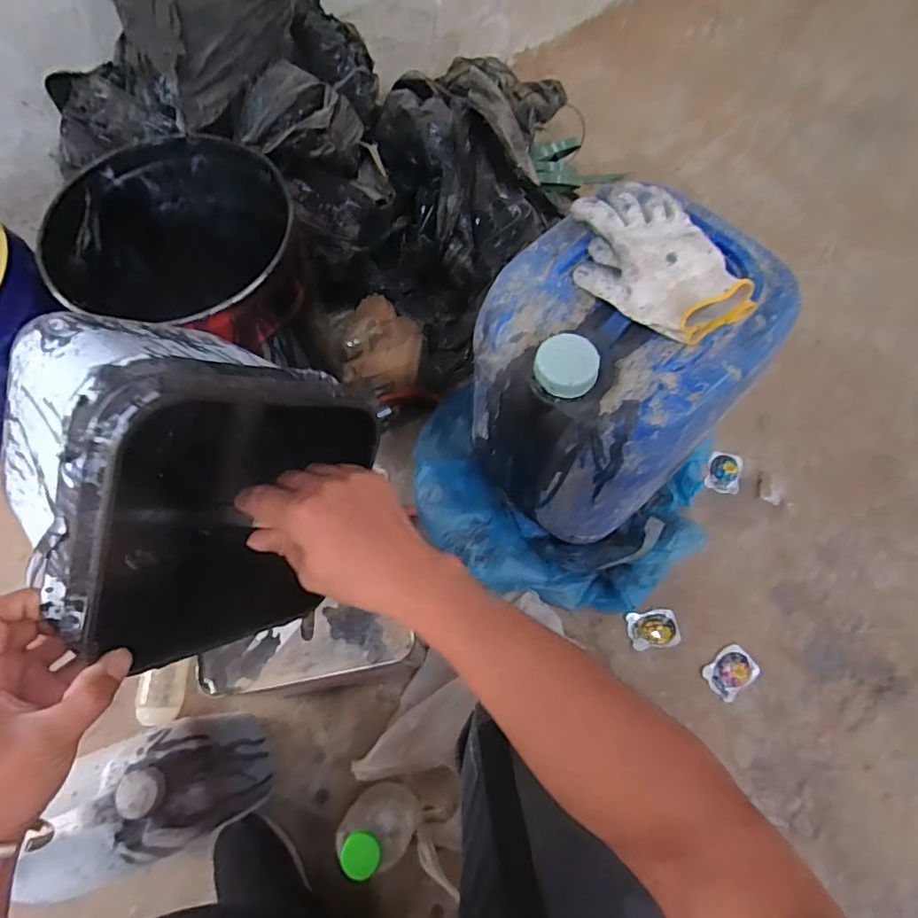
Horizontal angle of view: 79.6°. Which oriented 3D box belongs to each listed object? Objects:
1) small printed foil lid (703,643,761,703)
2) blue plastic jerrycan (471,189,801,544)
[{"bbox_3d":[0.397,0.309,0.799,0.077,0.006,0.053,-34,72,-12],"label":"small printed foil lid"},{"bbox_3d":[0.187,-0.103,0.703,0.289,0.341,0.263,-42,73,-15],"label":"blue plastic jerrycan"}]

